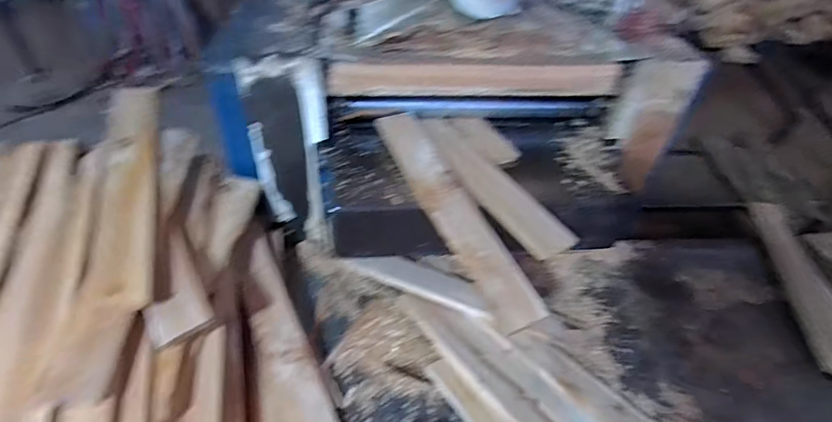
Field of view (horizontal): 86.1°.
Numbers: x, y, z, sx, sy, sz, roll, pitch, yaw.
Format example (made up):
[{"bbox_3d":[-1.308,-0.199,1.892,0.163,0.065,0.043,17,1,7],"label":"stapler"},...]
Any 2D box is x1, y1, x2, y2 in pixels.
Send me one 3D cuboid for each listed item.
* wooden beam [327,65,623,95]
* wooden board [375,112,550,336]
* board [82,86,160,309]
[{"bbox_3d":[0.110,-0.242,0.812,0.530,0.059,0.029,-1,43,-7],"label":"wooden beam"},{"bbox_3d":[0.054,-0.014,0.727,0.081,0.020,0.460,-15,51,-20],"label":"wooden board"},{"bbox_3d":[-0.448,-0.046,0.697,0.080,0.027,0.434,-8,55,-17],"label":"board"}]

